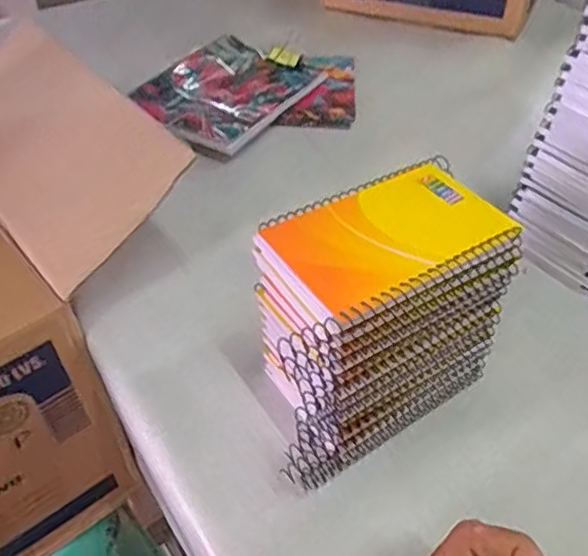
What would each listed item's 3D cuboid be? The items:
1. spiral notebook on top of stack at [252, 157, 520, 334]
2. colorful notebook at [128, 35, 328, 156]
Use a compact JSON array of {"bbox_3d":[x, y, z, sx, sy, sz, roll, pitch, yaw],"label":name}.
[{"bbox_3d":[0.055,-0.025,0.362,0.139,0.017,0.085,-23,50,-22],"label":"spiral notebook on top of stack"},{"bbox_3d":[-0.074,-0.208,0.698,0.143,0.013,0.198,29,54,17],"label":"colorful notebook"}]

